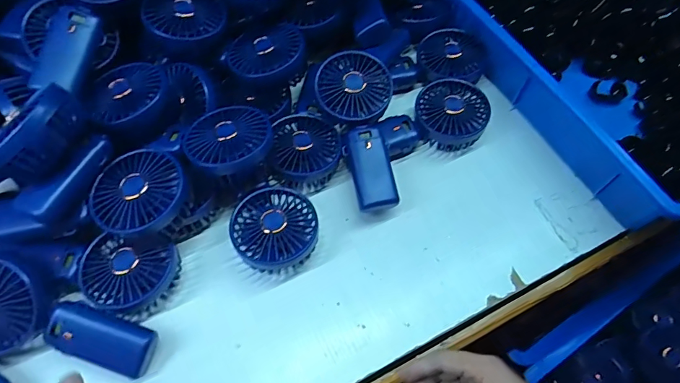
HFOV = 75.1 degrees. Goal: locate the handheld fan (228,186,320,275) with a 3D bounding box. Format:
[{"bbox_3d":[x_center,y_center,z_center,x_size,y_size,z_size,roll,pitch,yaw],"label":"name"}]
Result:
[{"bbox_3d":[-0.066,0.037,0.450,0.085,0.049,0.078,1,62,-2],"label":"handheld fan"}]

